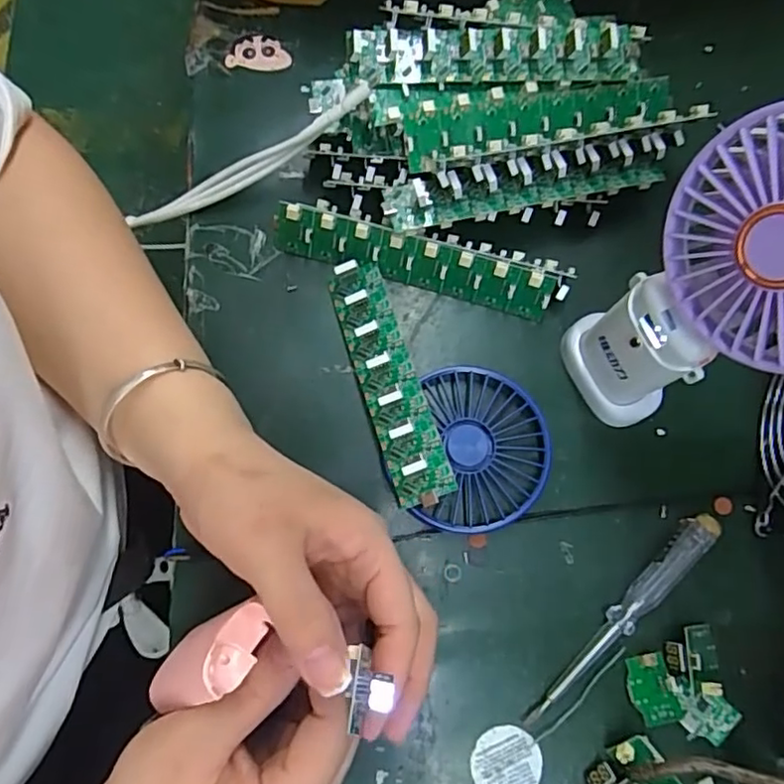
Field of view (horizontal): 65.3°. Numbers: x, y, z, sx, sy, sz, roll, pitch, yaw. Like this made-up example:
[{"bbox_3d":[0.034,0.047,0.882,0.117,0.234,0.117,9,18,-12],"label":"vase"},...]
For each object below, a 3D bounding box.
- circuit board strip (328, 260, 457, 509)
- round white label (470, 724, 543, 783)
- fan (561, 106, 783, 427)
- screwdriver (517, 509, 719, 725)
[{"bbox_3d":[-0.002,-0.006,0.329,0.029,0.024,0.135,-17,78,-6],"label":"circuit board strip"},{"bbox_3d":[0.056,0.178,0.293,0.033,0.004,0.033,0,76,-2],"label":"round white label"},{"bbox_3d":[0.138,-0.042,0.261,0.079,0.180,0.075,0,76,-2],"label":"fan"},{"bbox_3d":[0.117,0.114,0.307,0.018,0.008,0.136,43,79,8],"label":"screwdriver"}]

